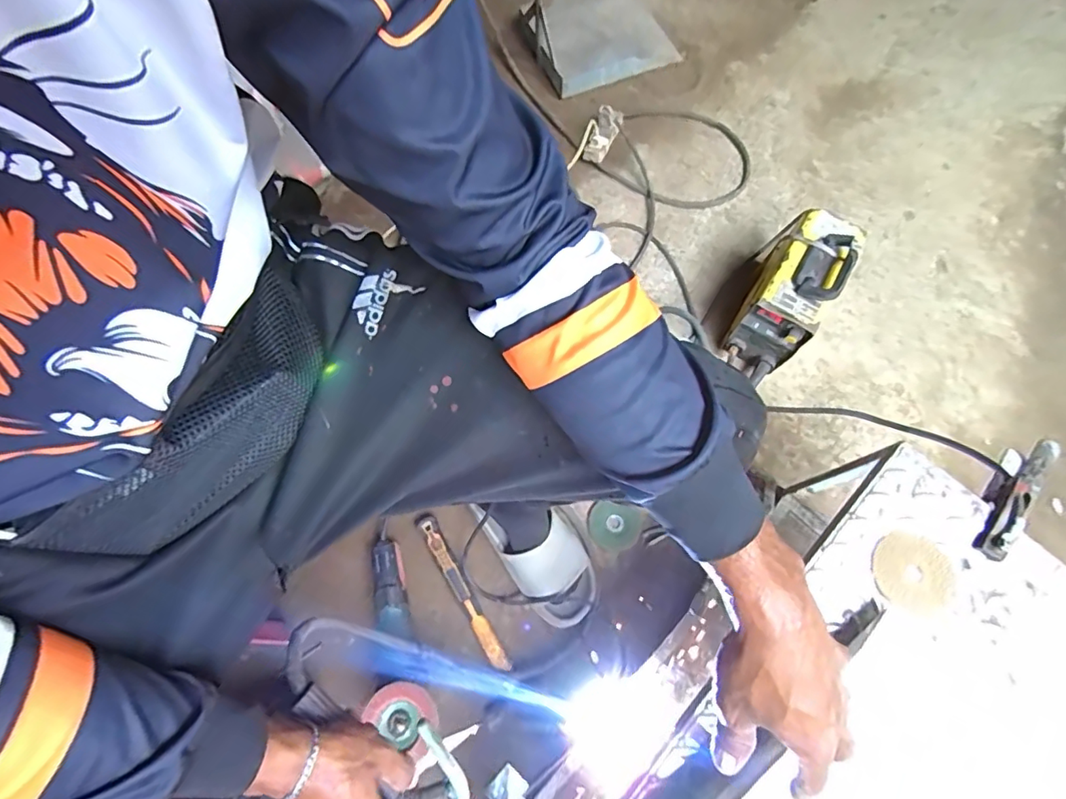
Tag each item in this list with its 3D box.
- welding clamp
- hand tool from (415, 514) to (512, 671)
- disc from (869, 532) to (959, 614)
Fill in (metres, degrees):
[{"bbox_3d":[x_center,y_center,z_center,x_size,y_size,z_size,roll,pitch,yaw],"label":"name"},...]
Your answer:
[{"bbox_3d":[0.539,0.116,0.597,0.163,0.061,0.032,-42,76,-15],"label":"welding clamp"},{"bbox_3d":[-0.109,0.291,0.804,0.027,0.011,0.257,-30,73,-12],"label":"hand tool"},{"bbox_3d":[0.402,0.183,0.554,0.086,0.004,0.077,14,69,4],"label":"disc"}]

